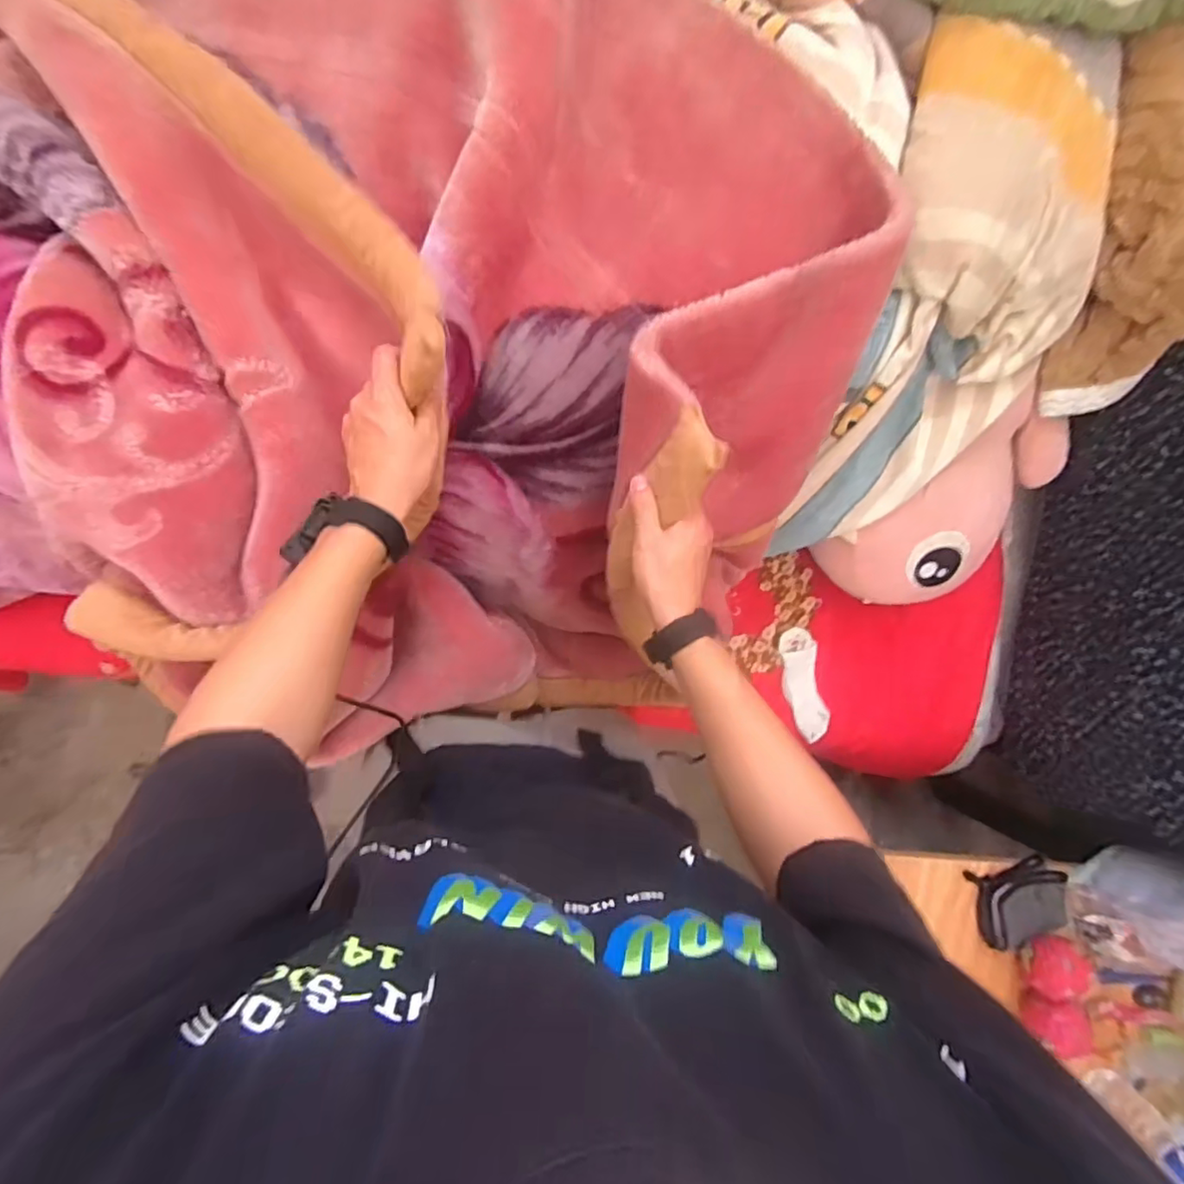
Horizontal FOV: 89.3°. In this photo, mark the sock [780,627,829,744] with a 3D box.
[{"bbox_3d":[0.354,0.158,1.000,0.064,0.026,0.199,-15,96,-5],"label":"sock"}]

